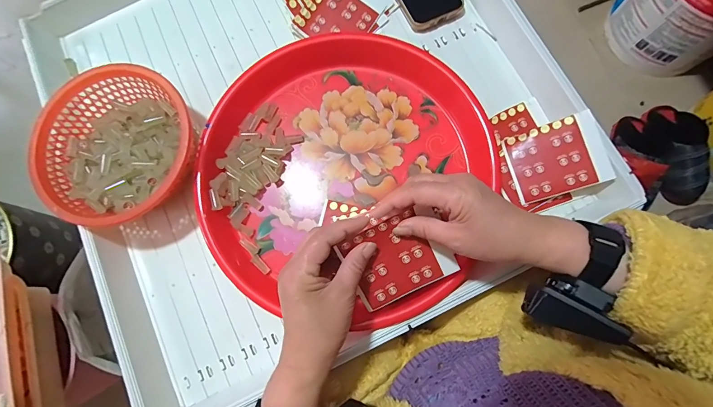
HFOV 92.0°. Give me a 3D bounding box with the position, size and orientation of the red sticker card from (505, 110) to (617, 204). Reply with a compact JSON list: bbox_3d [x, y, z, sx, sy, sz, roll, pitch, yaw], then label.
[{"bbox_3d":[0.224,-0.051,0.388,0.094,0.004,0.080,-20,82,16],"label":"red sticker card"}]

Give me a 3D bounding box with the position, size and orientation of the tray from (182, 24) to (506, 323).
[{"bbox_3d":[-0.017,-0.041,0.397,0.321,0.046,0.344,0,77,1],"label":"tray"}]

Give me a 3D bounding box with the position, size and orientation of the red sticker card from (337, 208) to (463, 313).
[{"bbox_3d":[0.039,0.052,0.325,0.094,0.005,0.079,-27,107,2],"label":"red sticker card"}]

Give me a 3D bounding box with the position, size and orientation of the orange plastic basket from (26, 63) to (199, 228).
[{"bbox_3d":[-0.265,-0.061,0.394,0.159,0.070,0.171,0,77,1],"label":"orange plastic basket"}]

